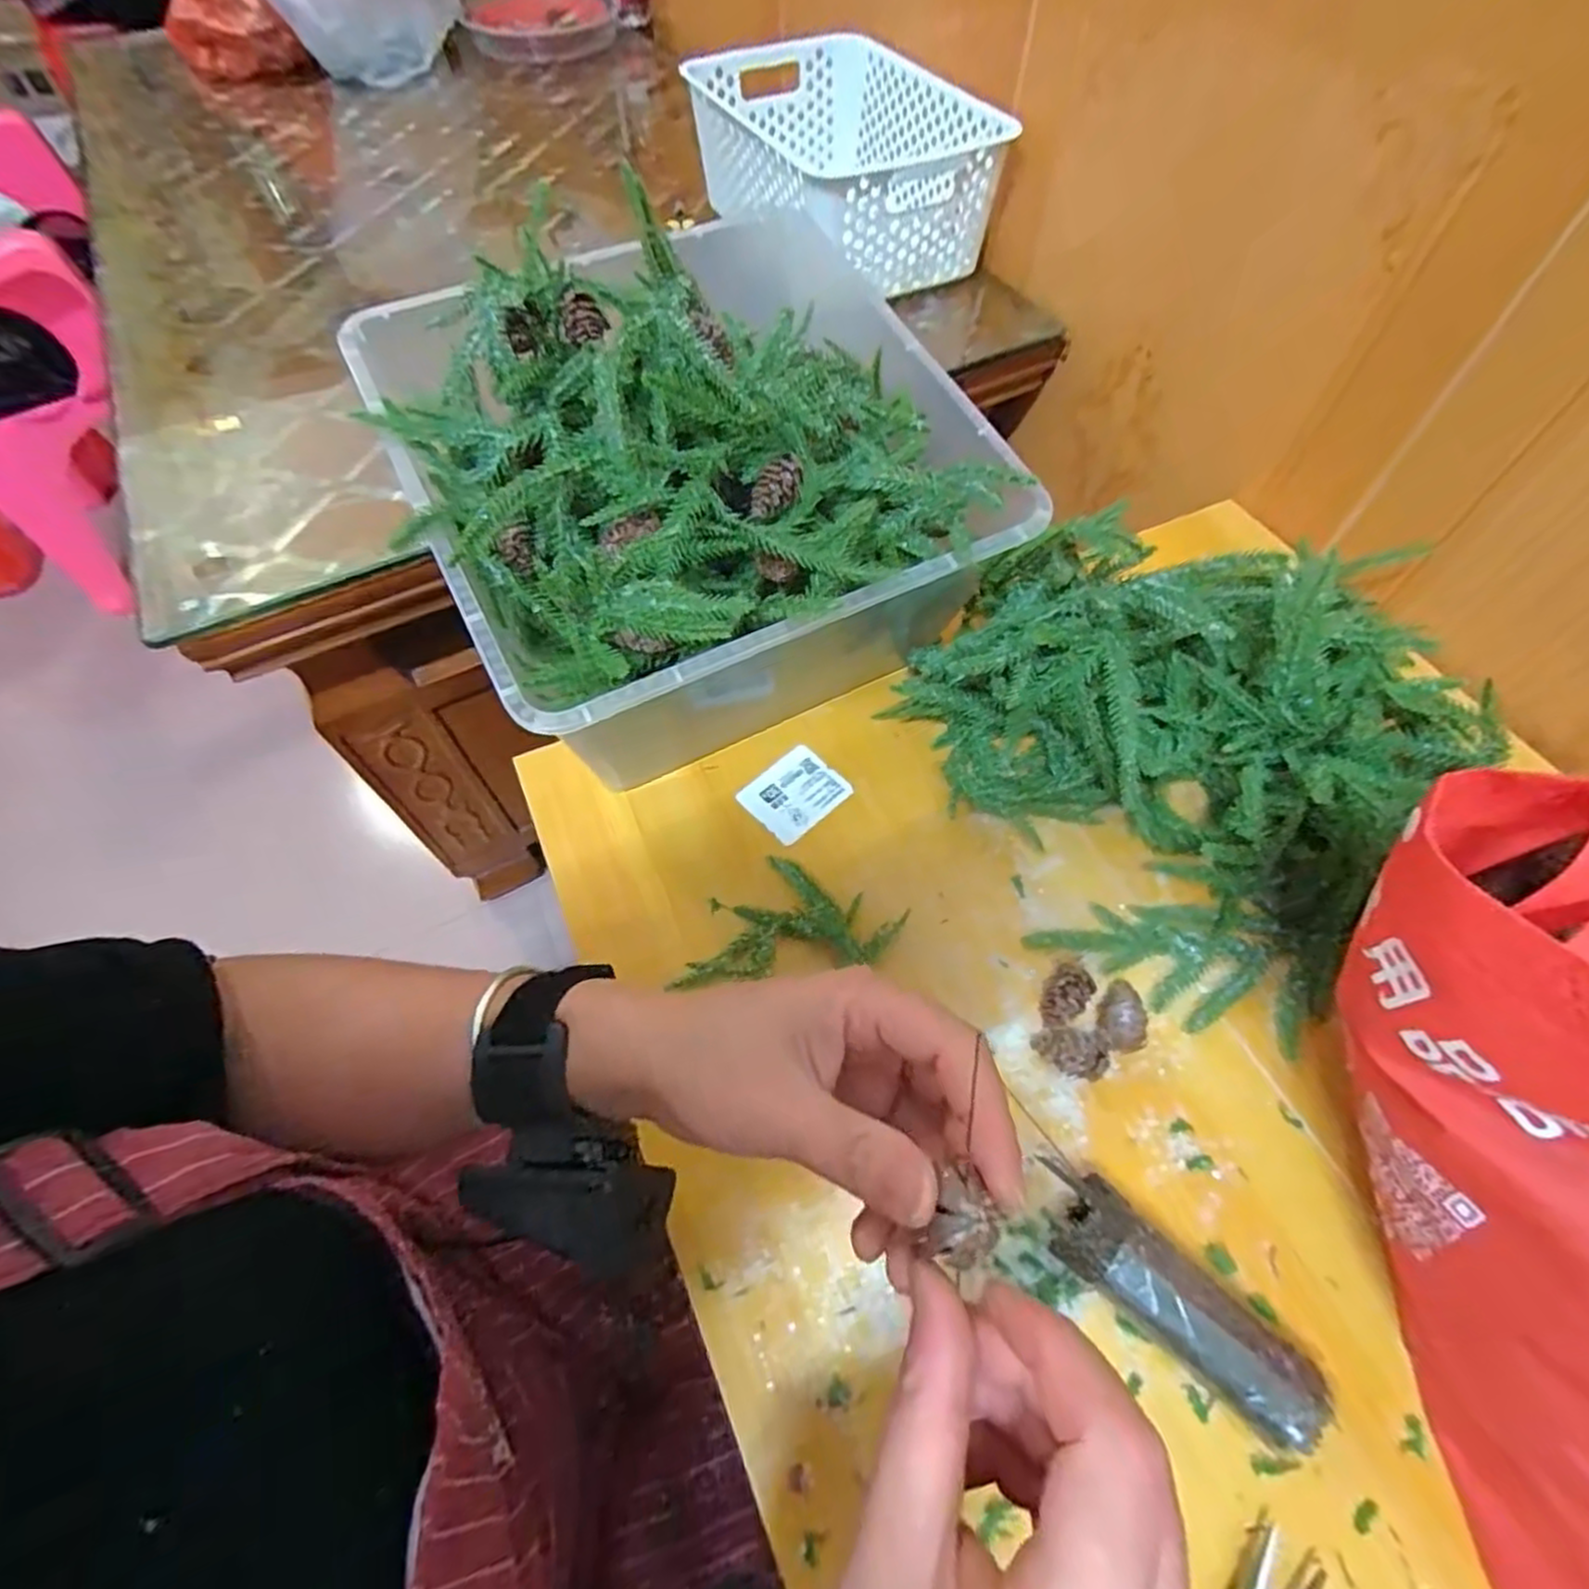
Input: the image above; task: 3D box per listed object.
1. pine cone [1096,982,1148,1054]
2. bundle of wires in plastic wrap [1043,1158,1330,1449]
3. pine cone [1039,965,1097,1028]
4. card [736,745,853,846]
[{"bbox_3d":[0.166,0.112,0.372,0.022,0.016,0.036,14,61,8],"label":"pine cone"},{"bbox_3d":[0.158,0.211,0.308,0.122,0.028,0.037,35,66,19],"label":"bundle of wires in plastic wrap"},{"bbox_3d":[0.139,0.104,0.377,0.029,0.016,0.022,-31,64,-16],"label":"pine cone"},{"bbox_3d":[0.000,-0.001,0.452,0.057,0.004,0.049,-39,67,-19],"label":"card"}]

